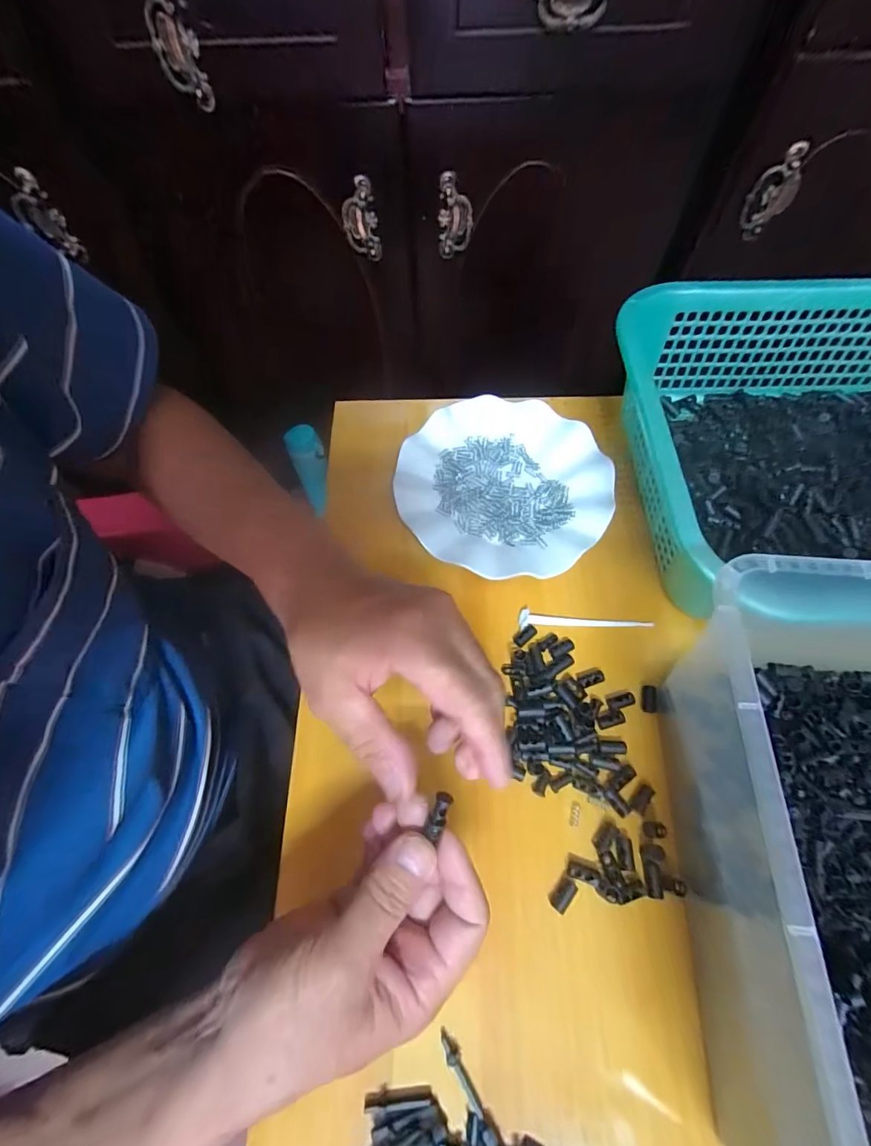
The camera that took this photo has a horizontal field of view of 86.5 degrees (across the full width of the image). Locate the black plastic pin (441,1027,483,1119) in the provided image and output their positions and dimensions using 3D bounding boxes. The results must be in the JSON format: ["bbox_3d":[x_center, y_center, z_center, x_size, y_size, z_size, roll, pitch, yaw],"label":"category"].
[{"bbox_3d":[0.014,0.266,0.247,0.008,0.007,0.038,-32,68,-11],"label":"black plastic pin"}]

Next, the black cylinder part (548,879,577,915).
[{"bbox_3d":[0.077,0.195,0.280,0.011,0.007,0.018,37,70,17],"label":"black cylinder part"}]

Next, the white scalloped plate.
[{"bbox_3d":[0.060,-0.079,0.408,0.178,0.022,0.177,0,64,1],"label":"white scalloped plate"}]

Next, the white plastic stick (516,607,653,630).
[{"bbox_3d":[0.116,0.036,0.360,0.101,0.004,0.015,0,64,1],"label":"white plastic stick"}]

